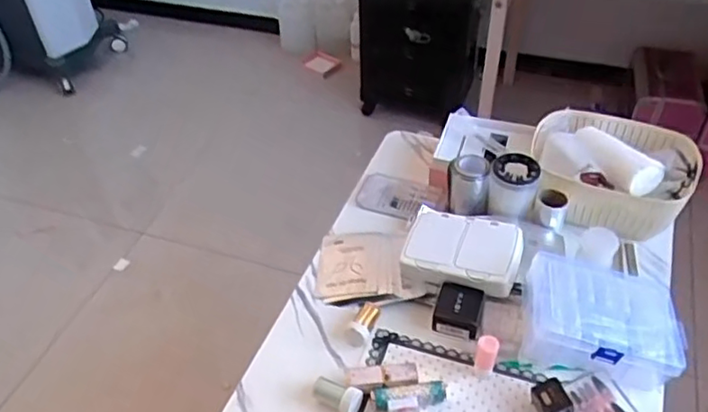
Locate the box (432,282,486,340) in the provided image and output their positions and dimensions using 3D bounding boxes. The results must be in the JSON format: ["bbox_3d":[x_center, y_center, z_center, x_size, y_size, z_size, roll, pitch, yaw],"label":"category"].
[{"bbox_3d":[0.126,0.128,0.761,0.054,0.038,0.057,12,46,14],"label":"box"}]

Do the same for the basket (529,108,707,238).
[{"bbox_3d":[0.355,-0.046,0.880,0.213,0.081,0.168,19,48,21],"label":"basket"}]

